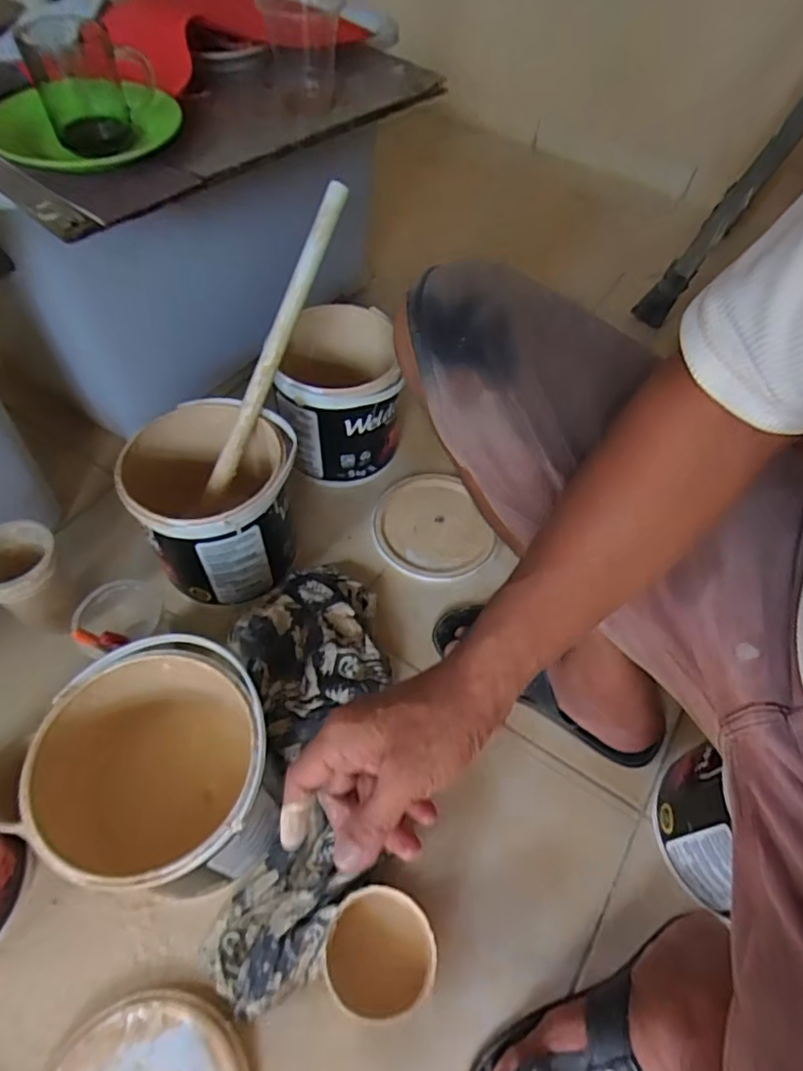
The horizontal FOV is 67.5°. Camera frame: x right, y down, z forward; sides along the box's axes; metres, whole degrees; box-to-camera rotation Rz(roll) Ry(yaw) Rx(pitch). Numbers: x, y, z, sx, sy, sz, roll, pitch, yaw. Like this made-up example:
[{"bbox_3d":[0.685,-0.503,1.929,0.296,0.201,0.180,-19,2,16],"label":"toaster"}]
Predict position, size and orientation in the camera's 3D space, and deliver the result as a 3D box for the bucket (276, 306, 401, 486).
[{"bbox_3d":[-0.085,-0.192,0.845,0.155,0.183,0.161,2,55,-2],"label":"bucket"}]

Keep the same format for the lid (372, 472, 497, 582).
[{"bbox_3d":[0.039,-0.014,0.840,0.158,0.015,0.172,2,55,-2],"label":"lid"}]

